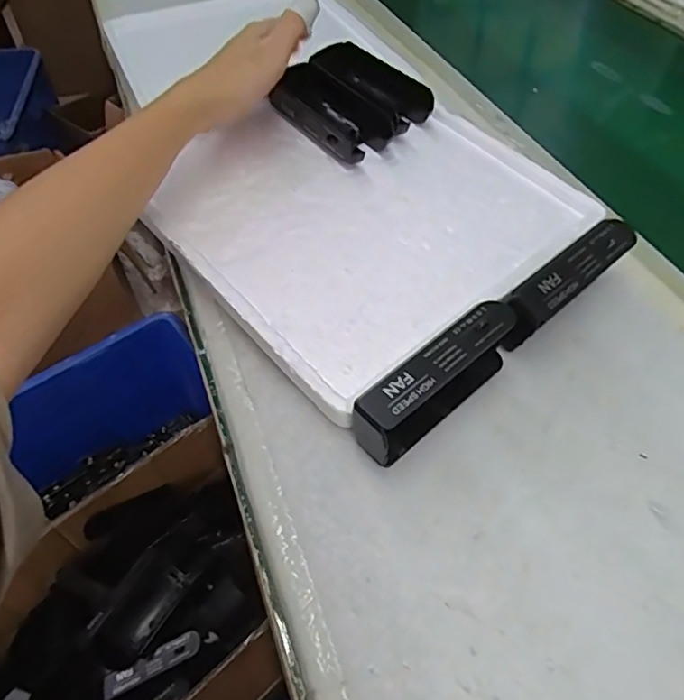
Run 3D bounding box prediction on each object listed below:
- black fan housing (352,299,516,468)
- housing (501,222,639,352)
[{"bbox_3d":[0.051,0.020,0.299,0.109,0.047,0.026,-36,58,-22],"label":"black fan housing"},{"bbox_3d":[0.139,-0.036,0.339,0.106,0.048,0.025,-36,58,-22],"label":"housing"}]

